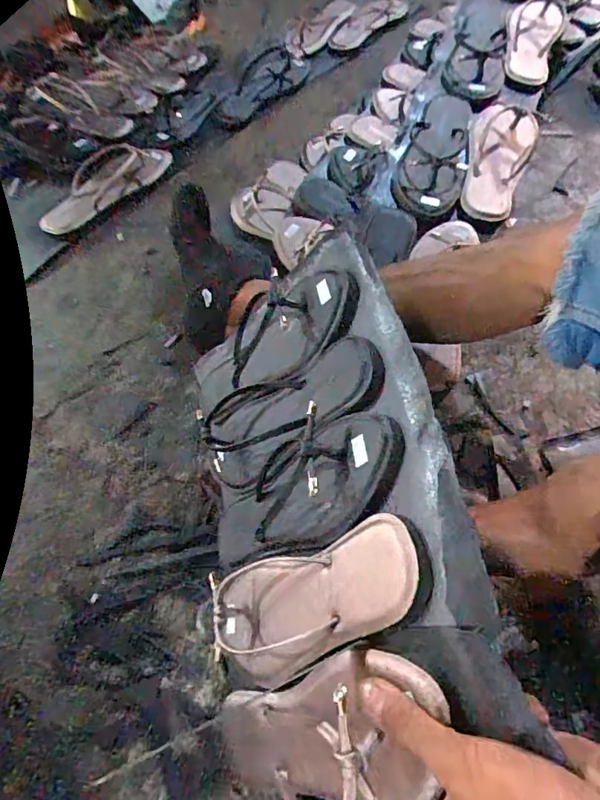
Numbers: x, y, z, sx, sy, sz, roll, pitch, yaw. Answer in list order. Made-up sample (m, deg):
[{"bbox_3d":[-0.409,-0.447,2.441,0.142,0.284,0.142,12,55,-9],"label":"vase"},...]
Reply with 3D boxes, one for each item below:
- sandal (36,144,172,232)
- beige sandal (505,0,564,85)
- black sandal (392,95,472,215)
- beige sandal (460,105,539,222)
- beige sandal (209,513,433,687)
[{"bbox_3d":[-0.321,-0.358,0.792,0.234,0.051,0.101,-35,64,-4],"label":"sandal"},{"bbox_3d":[0.381,-0.591,0.780,0.084,0.040,0.220,18,62,12],"label":"beige sandal"},{"bbox_3d":[0.193,-0.362,0.684,0.093,0.044,0.242,12,61,9],"label":"black sandal"},{"bbox_3d":[0.278,-0.350,0.677,0.092,0.046,0.221,22,63,14],"label":"beige sandal"},{"bbox_3d":[-0.006,0.152,0.353,0.039,0.227,0.090,16,51,-37],"label":"beige sandal"}]

